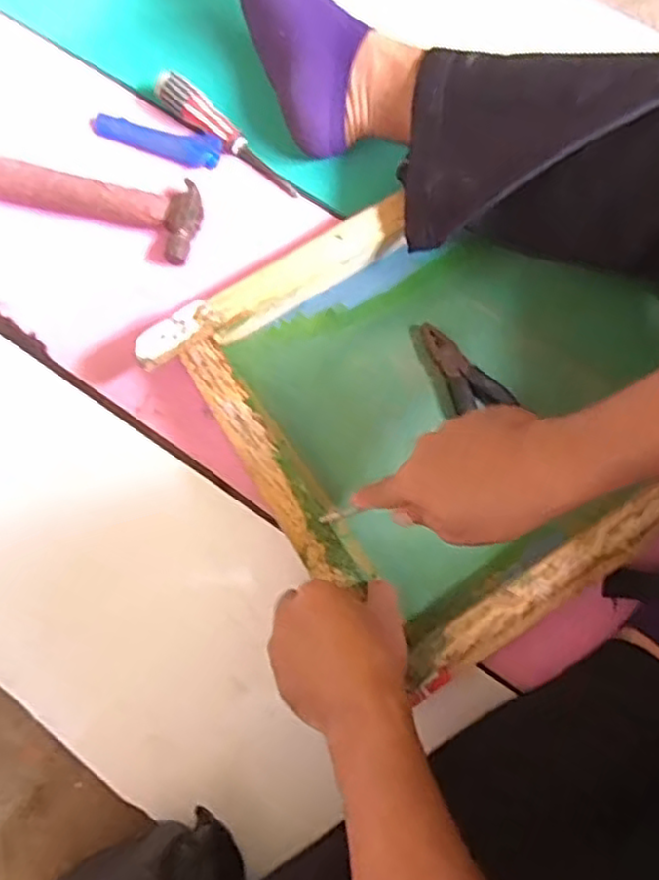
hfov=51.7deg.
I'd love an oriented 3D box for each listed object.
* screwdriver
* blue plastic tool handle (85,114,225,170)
[{"bbox_3d":[-0.098,-0.294,0.660,0.167,0.022,0.026,39,78,-3],"label":"screwdriver"},{"bbox_3d":[-0.175,-0.298,0.677,0.136,0.015,0.034,17,76,4],"label":"blue plastic tool handle"}]

